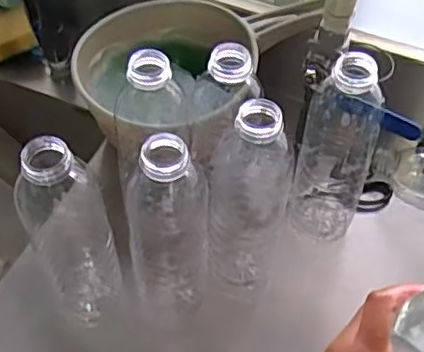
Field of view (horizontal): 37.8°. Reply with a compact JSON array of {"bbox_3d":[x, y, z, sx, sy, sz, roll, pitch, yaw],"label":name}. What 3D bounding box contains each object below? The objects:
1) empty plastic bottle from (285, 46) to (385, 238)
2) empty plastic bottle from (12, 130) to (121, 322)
[{"bbox_3d":[0.105,-0.022,0.539,0.071,0.199,0.050,20,53,13],"label":"empty plastic bottle"},{"bbox_3d":[-0.111,0.042,0.485,0.067,0.204,0.061,-11,53,-12],"label":"empty plastic bottle"}]

